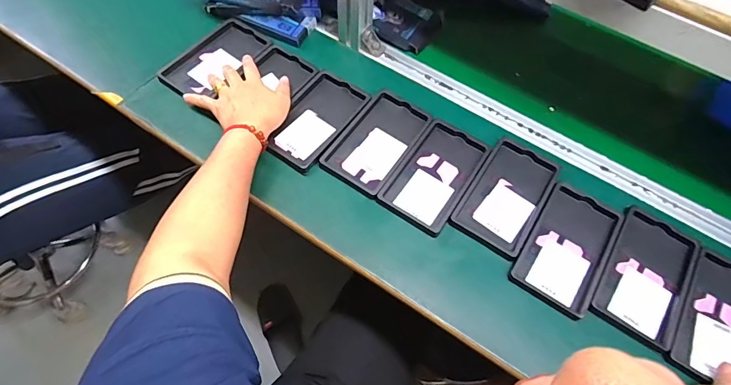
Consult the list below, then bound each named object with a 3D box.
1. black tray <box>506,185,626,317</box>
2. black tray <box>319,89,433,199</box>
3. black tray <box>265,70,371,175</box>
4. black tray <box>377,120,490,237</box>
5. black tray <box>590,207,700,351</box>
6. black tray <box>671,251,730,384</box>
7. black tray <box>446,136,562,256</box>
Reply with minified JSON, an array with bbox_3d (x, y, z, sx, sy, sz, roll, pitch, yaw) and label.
[{"bbox_3d":[0.253,0.068,0.506,0.093,0.014,0.159,32,64,13],"label":"black tray"},{"bbox_3d":[0.015,-0.073,0.569,0.091,0.014,0.161,31,64,13],"label":"black tray"},{"bbox_3d":[-0.074,-0.105,0.581,0.095,0.015,0.161,30,64,12],"label":"black tray"},{"bbox_3d":[0.094,-0.027,0.550,0.089,0.012,0.158,31,64,13],"label":"black tray"},{"bbox_3d":[0.343,0.100,0.494,0.094,0.013,0.159,29,64,12],"label":"black tray"},{"bbox_3d":[0.416,0.151,0.467,0.084,0.022,0.156,33,64,14],"label":"black tray"},{"bbox_3d":[0.188,0.001,0.540,0.091,0.015,0.163,32,64,13],"label":"black tray"}]

